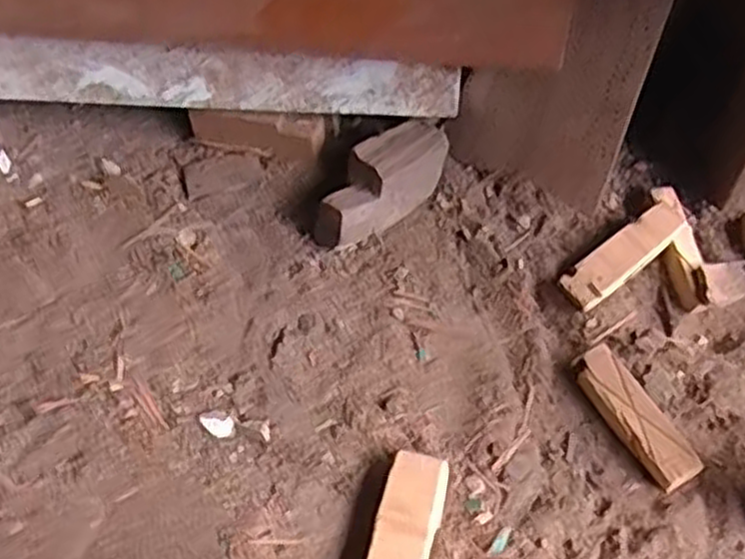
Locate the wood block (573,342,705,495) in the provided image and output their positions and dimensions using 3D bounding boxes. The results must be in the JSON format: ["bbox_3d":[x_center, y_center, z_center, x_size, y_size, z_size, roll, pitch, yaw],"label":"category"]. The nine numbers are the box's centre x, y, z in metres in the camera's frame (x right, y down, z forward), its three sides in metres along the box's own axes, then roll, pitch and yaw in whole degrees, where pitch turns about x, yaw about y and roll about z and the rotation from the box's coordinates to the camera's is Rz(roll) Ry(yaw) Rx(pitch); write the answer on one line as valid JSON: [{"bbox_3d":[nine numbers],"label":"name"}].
[{"bbox_3d":[0.219,0.114,0.669,0.036,0.029,0.127,-28,61,-12],"label":"wood block"}]

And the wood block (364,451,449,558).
[{"bbox_3d":[0.025,0.201,0.626,0.048,0.022,0.128,13,61,11],"label":"wood block"}]

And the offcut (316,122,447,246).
[{"bbox_3d":[0.005,-0.094,0.778,0.161,0.069,0.056,-36,63,-17],"label":"offcut"}]

